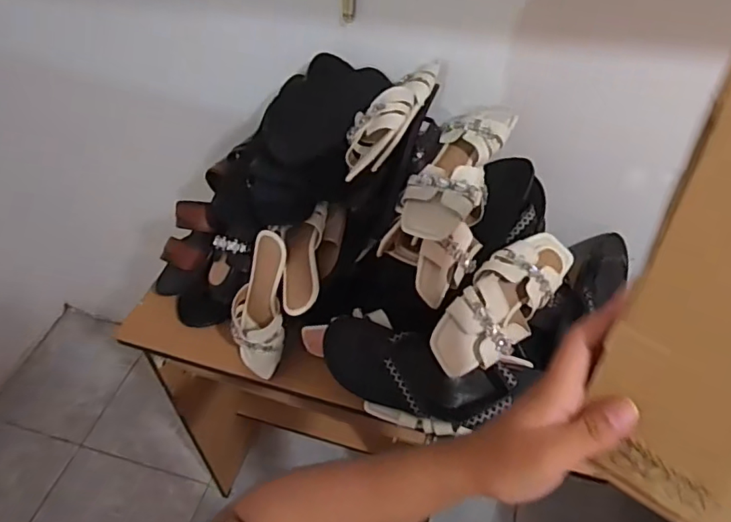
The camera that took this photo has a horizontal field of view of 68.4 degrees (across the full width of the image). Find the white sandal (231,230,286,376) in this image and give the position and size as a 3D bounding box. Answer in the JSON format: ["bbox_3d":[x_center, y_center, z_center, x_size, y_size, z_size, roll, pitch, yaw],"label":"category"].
[{"bbox_3d":[-0.157,0.068,0.789,0.081,0.218,0.046,10,12,9],"label":"white sandal"}]

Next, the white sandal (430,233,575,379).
[{"bbox_3d":[0.196,0.055,0.753,0.099,0.066,0.247,31,56,24],"label":"white sandal"}]

